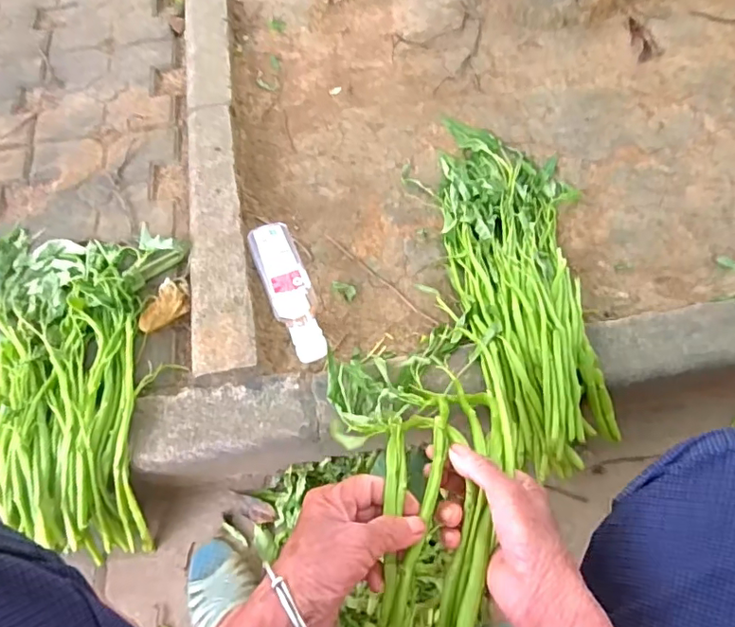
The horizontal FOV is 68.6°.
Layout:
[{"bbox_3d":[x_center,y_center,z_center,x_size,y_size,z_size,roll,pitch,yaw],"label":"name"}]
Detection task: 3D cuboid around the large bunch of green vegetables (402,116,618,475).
[{"bbox_3d":[0.211,-0.086,0.755,0.222,0.070,0.582,-9,61,-3],"label":"large bunch of green vegetables"}]

